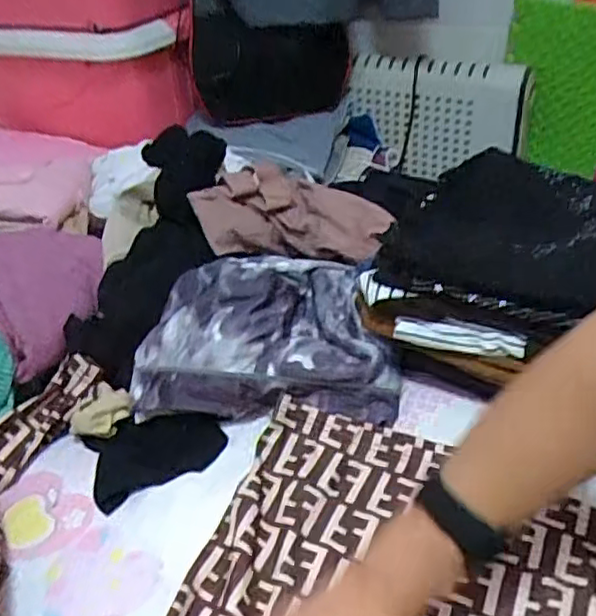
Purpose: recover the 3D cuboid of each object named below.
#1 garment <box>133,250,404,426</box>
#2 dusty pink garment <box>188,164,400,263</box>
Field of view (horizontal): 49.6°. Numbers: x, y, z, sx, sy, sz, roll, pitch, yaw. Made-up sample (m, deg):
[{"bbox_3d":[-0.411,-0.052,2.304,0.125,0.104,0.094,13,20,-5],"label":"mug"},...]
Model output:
[{"bbox_3d":[-0.033,0.026,0.718,0.277,0.101,0.204,-2,39,6],"label":"garment"},{"bbox_3d":[-0.011,-0.117,0.827,0.245,0.077,0.118,6,38,-7],"label":"dusty pink garment"}]

